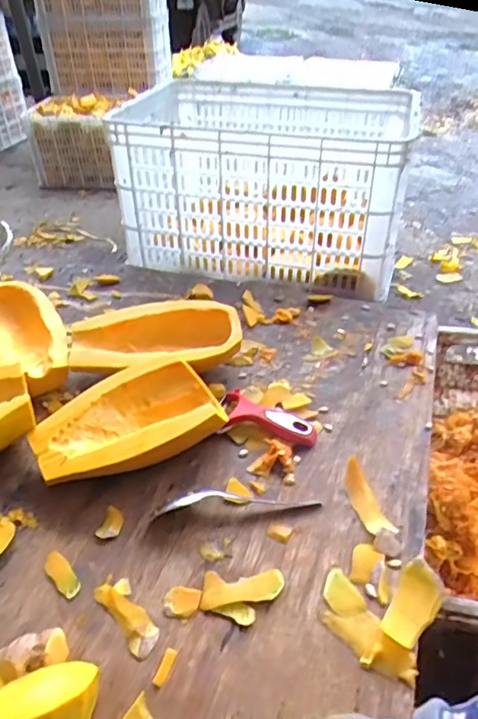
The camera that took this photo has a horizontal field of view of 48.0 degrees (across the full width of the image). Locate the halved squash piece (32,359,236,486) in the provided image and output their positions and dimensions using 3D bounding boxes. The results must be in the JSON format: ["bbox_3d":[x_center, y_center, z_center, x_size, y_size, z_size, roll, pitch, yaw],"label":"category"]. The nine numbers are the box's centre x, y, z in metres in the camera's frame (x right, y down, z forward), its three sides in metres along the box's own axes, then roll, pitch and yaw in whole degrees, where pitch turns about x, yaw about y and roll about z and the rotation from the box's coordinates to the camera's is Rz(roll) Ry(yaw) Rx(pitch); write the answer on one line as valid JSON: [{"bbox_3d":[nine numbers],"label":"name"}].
[{"bbox_3d":[-0.118,0.077,0.585,0.192,0.066,0.130,-22,39,-22],"label":"halved squash piece"}]

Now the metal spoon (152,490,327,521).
[{"bbox_3d":[-0.002,0.140,0.525,0.163,0.028,0.018,-6,36,-4],"label":"metal spoon"}]

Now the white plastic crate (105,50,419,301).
[{"bbox_3d":[0.057,-0.353,1.058,0.513,0.276,0.371,8,38,17],"label":"white plastic crate"}]

